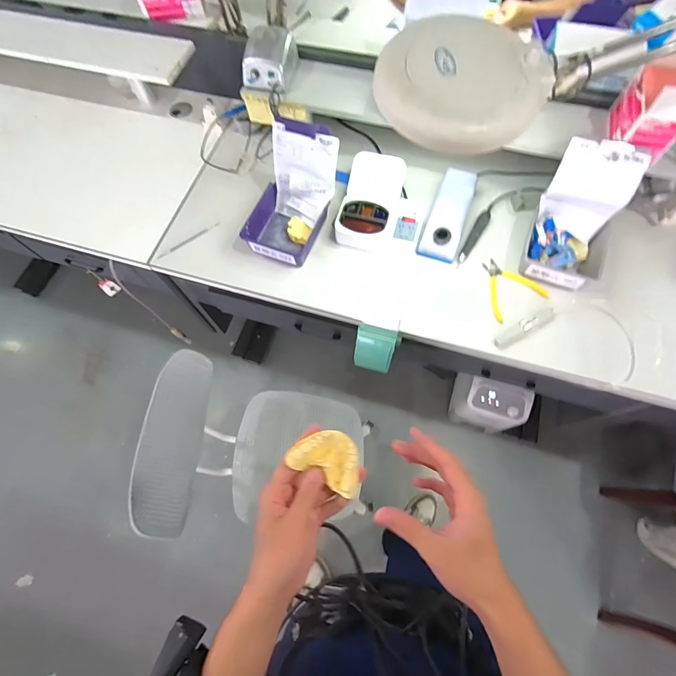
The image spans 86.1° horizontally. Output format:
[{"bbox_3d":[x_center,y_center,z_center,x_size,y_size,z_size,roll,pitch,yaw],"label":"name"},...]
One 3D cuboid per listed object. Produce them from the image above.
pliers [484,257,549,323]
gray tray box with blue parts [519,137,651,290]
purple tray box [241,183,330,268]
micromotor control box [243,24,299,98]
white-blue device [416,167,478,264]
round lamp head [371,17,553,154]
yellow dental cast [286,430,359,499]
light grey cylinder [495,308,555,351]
[{"bbox_3d":[0.368,-0.117,0.795,0.123,0.010,0.133,-25,70,-8],"label":"pliers"},{"bbox_3d":[0.515,-0.246,0.764,0.156,0.190,0.228,16,70,8],"label":"gray tray box with blue parts"},{"bbox_3d":[-0.123,-0.262,0.846,0.158,0.055,0.167,24,71,11],"label":"purple tray box"},{"bbox_3d":[-0.156,-0.657,0.853,0.104,0.078,0.149,13,69,7],"label":"micromotor control box"},{"bbox_3d":[0.260,-0.291,0.846,0.090,0.075,0.223,19,70,9],"label":"white-blue device"},{"bbox_3d":[0.163,-0.337,0.483,0.222,0.048,0.202,23,71,11],"label":"round lamp head"},{"bbox_3d":[-0.008,0.118,0.362,0.066,0.021,0.048,26,71,12],"label":"yellow dental cast"},{"bbox_3d":[0.400,-0.024,0.769,0.155,0.024,0.027,-28,70,-9],"label":"light grey cylinder"}]

